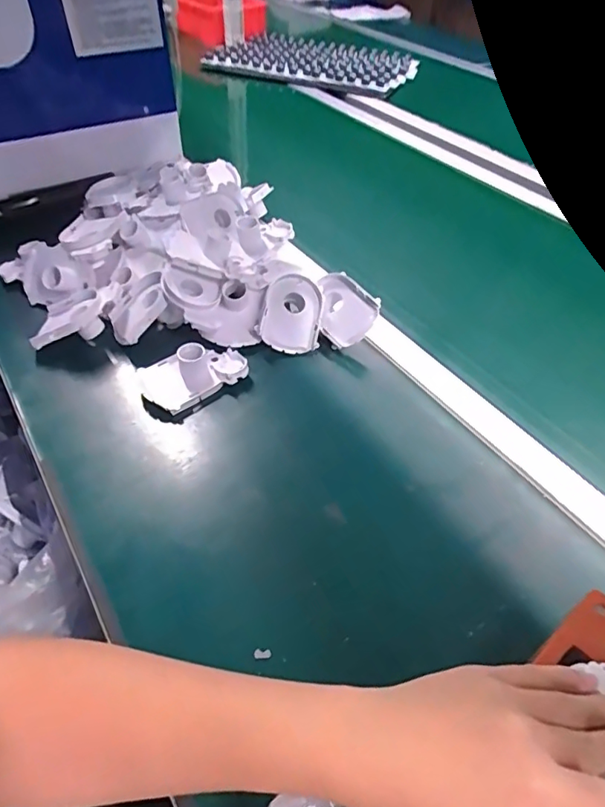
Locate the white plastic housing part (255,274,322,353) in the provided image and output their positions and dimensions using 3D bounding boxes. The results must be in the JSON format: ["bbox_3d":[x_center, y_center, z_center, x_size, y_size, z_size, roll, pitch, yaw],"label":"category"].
[{"bbox_3d":[-0.013,-0.097,0.560,0.064,0.022,0.088,6,74,-7],"label":"white plastic housing part"}]

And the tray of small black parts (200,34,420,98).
[{"bbox_3d":[0.027,-0.825,1.230,0.461,0.049,0.282,14,49,13],"label":"tray of small black parts"}]

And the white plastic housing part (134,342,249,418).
[{"bbox_3d":[-0.107,-0.030,0.508,0.104,0.042,0.059,-17,50,-17],"label":"white plastic housing part"}]

